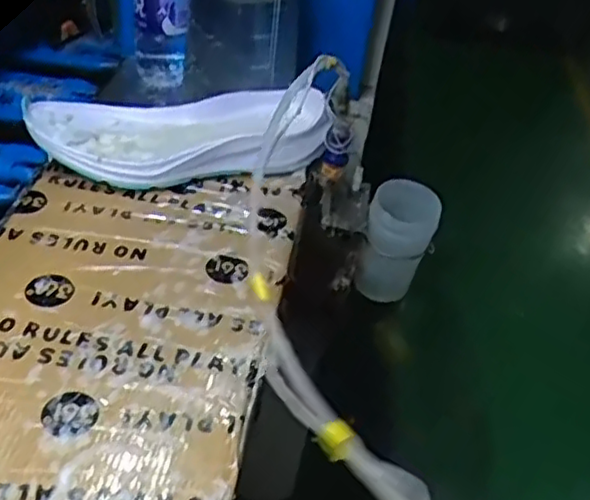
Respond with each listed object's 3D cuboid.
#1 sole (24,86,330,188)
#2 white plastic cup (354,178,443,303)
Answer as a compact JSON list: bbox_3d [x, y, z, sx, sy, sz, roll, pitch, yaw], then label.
[{"bbox_3d":[-0.104,-0.115,0.621,0.256,0.067,0.111,-4,43,-11],"label":"sole"},{"bbox_3d":[0.118,-0.010,0.767,0.072,0.133,0.086,15,43,10],"label":"white plastic cup"}]

